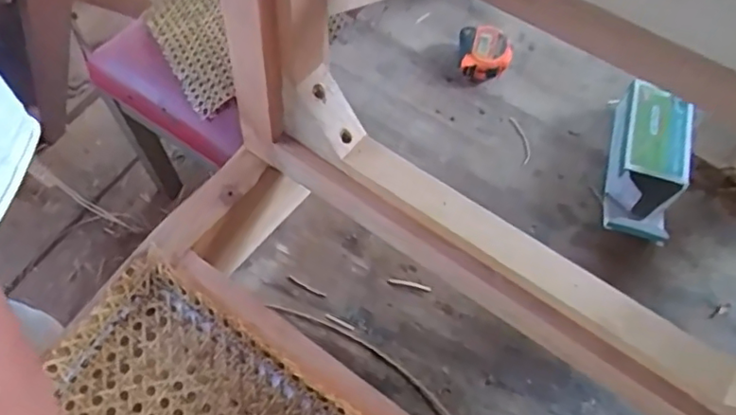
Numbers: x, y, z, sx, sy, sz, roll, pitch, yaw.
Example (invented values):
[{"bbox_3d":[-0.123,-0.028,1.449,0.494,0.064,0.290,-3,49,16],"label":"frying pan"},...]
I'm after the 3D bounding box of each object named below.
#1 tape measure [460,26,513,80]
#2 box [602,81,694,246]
[{"bbox_3d":[0.131,-0.173,0.672,0.054,0.034,0.059,6,64,3],"label":"tape measure"},{"bbox_3d":[0.290,-0.054,0.623,0.068,0.056,0.175,18,65,8],"label":"box"}]

